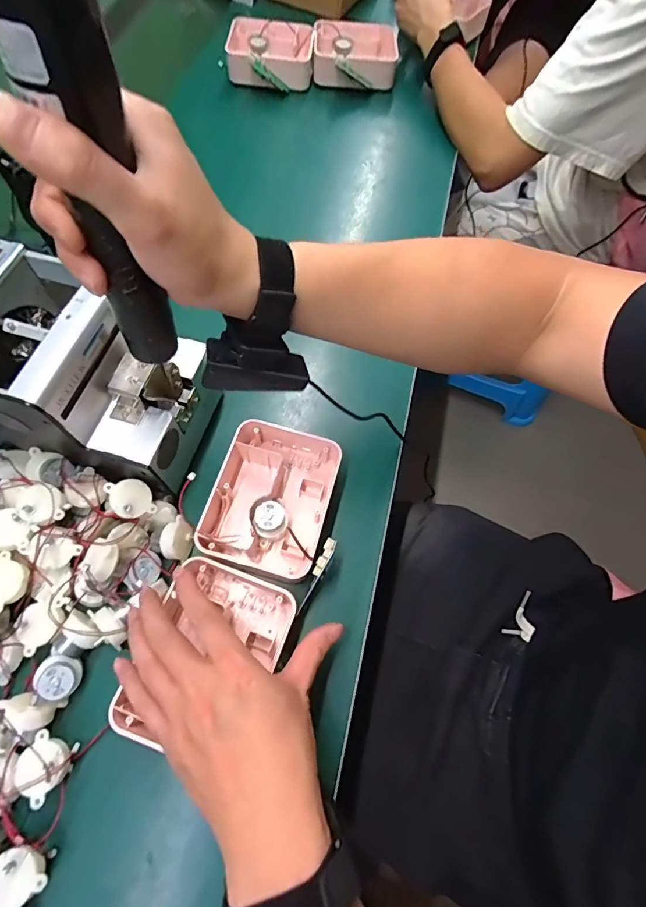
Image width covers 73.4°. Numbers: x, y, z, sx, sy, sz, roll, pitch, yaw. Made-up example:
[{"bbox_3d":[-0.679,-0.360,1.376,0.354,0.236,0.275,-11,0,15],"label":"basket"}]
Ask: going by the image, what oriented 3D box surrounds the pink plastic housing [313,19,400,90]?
[{"bbox_3d":[0.048,-0.621,0.683,0.138,0.058,0.107,4,65,2],"label":"pink plastic housing"}]

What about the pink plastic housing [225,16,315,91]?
[{"bbox_3d":[-0.081,-0.616,0.668,0.129,0.052,0.107,-2,65,-1],"label":"pink plastic housing"}]

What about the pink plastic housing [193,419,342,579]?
[{"bbox_3d":[-0.044,0.040,0.402,0.100,0.064,0.134,13,66,6],"label":"pink plastic housing"}]

